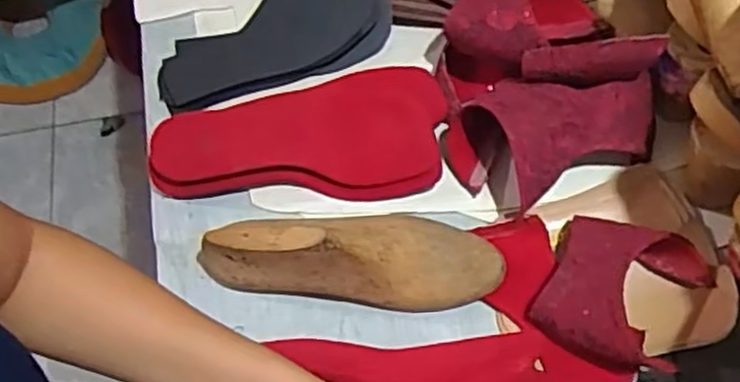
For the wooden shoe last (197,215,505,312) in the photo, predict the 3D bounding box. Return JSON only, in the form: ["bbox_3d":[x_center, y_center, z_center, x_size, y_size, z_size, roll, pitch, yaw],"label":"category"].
[{"bbox_3d":[-0.015,0.047,0.595,0.237,0.072,0.076,6,64,6],"label":"wooden shoe last"}]

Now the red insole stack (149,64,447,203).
[{"bbox_3d":[-0.062,-0.050,0.657,0.247,0.034,0.120,-6,64,0],"label":"red insole stack"}]

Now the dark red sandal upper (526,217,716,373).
[{"bbox_3d":[0.193,0.075,0.570,0.109,0.054,0.116,25,68,14],"label":"dark red sandal upper"}]

